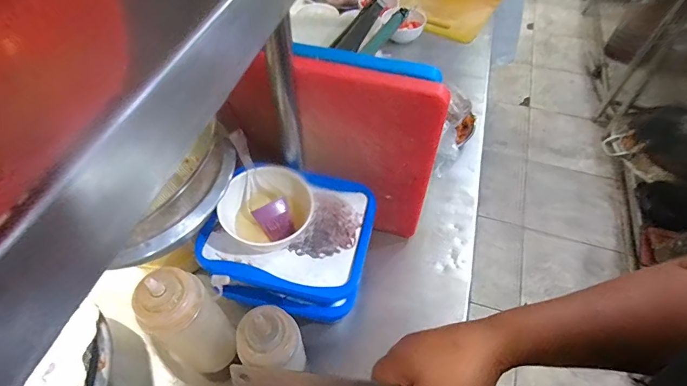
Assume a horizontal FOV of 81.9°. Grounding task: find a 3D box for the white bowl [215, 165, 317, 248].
[{"bbox_3d":[-0.094,0.020,0.488,0.094,0.068,0.113,16,54,12],"label":"white bowl"}]

